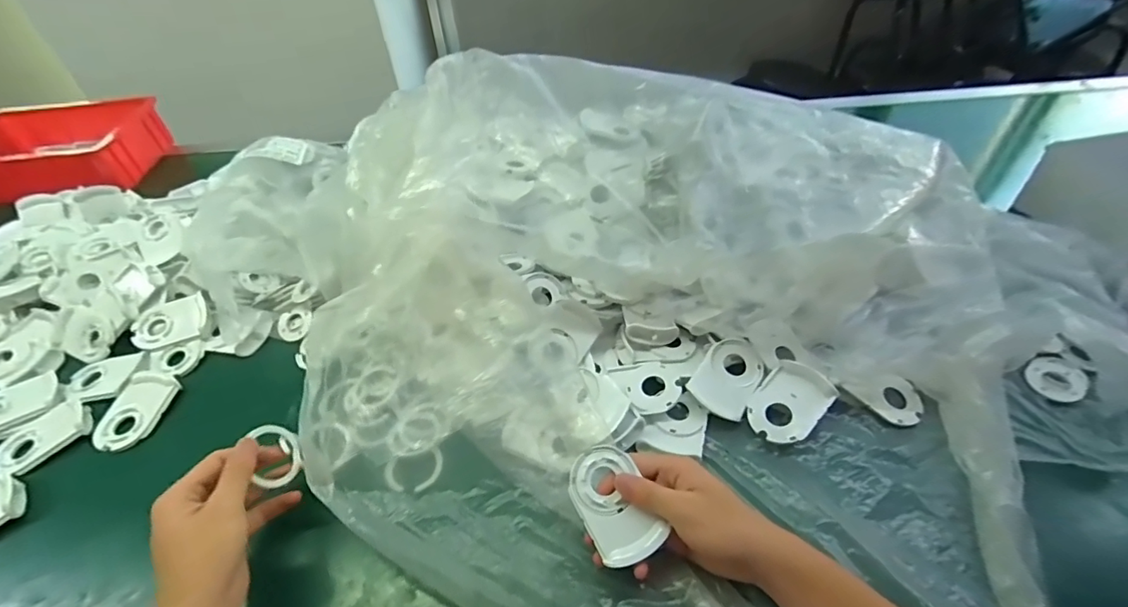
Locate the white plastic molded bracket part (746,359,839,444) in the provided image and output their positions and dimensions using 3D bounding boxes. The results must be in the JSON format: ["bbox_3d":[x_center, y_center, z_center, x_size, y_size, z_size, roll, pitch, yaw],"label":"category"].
[{"bbox_3d":[0.208,0.092,0.448,0.071,0.030,0.055,-33,52,-26],"label":"white plastic molded bracket part"}]

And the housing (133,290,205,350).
[{"bbox_3d":[-0.462,0.022,0.567,0.083,0.015,0.051,-19,76,-9],"label":"housing"}]

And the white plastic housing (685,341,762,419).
[{"bbox_3d":[0.164,0.072,0.480,0.054,0.022,0.077,29,54,28],"label":"white plastic housing"}]

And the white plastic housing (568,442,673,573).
[{"bbox_3d":[0.038,0.152,0.370,0.053,0.005,0.084,-24,65,-11],"label":"white plastic housing"}]

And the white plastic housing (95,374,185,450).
[{"bbox_3d":[-0.446,0.112,0.501,0.051,0.018,0.081,3,46,6],"label":"white plastic housing"}]

